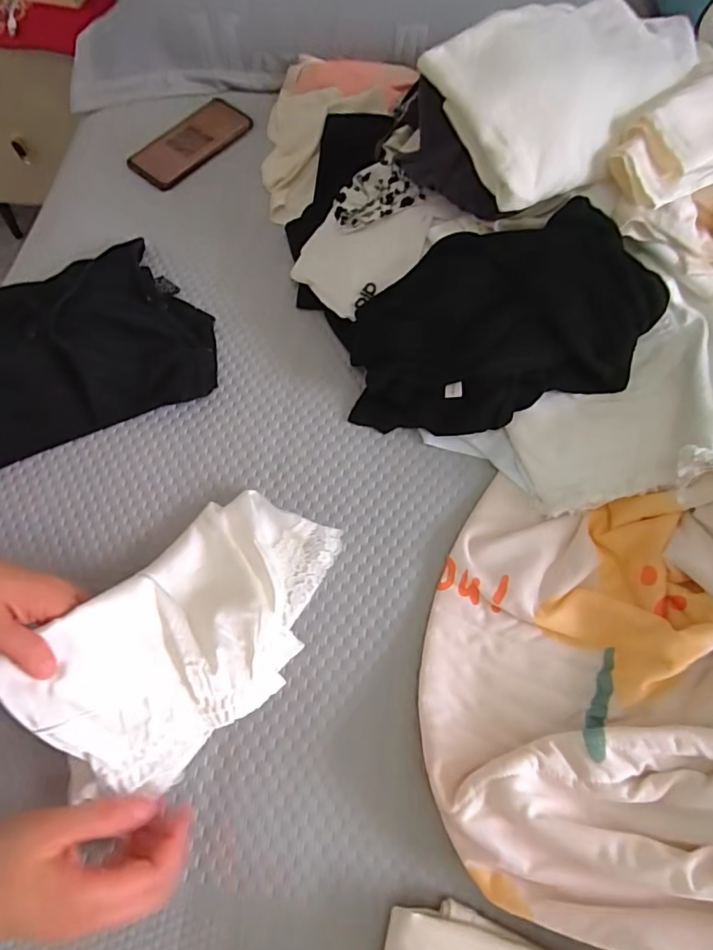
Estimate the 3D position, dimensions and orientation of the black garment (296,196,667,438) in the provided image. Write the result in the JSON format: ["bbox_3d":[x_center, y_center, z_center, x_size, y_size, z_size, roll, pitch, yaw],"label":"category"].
[{"bbox_3d":[0.100,-0.128,0.469,0.305,0.149,0.147,-3,66,1],"label":"black garment"}]

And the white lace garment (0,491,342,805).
[{"bbox_3d":[-0.124,0.110,0.391,0.141,0.093,0.236,34,72,15],"label":"white lace garment"}]

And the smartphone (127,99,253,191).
[{"bbox_3d":[-0.220,-0.448,0.684,0.089,0.013,0.168,34,72,15],"label":"smartphone"}]

